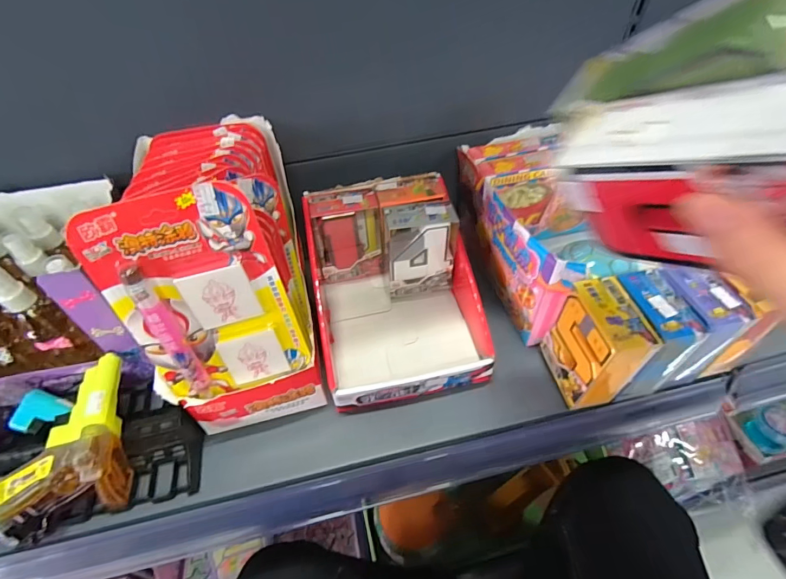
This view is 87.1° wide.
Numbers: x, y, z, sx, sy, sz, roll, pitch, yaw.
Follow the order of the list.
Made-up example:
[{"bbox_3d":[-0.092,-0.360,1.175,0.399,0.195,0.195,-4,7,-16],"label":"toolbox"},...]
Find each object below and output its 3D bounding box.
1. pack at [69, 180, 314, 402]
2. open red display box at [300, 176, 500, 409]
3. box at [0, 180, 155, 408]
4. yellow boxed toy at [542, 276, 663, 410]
[{"bbox_3d":[-0.138,0.013,0.307,0.114,0.177,0.024,-16,36,-7],"label":"pack"},{"bbox_3d":[0.000,-0.005,0.436,0.157,0.110,0.214,-10,50,-5],"label":"open red display box"},{"bbox_3d":[-0.361,0.004,0.397,0.198,0.127,0.149,-13,50,-7],"label":"box"},{"bbox_3d":[0.180,0.053,0.369,0.049,0.099,0.076,-16,51,-10],"label":"yellow boxed toy"}]

